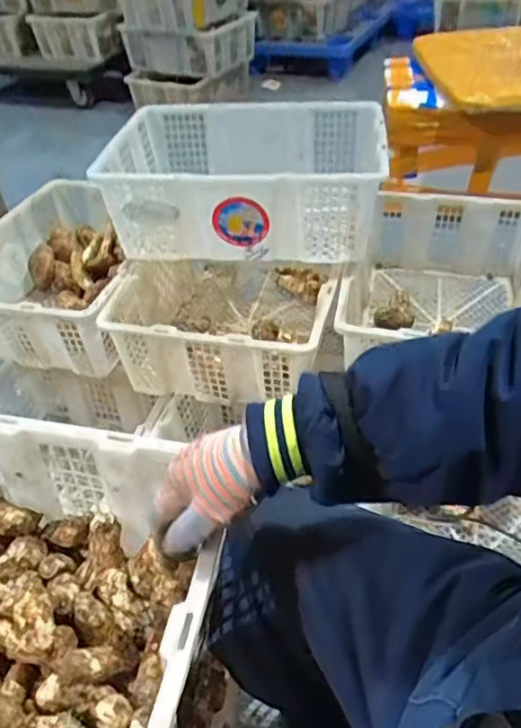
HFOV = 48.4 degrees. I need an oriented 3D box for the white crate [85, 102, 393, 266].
[{"bbox_3d":[-0.020,-0.343,1.084,0.480,0.164,0.370,3,43,8],"label":"white crate"}]

